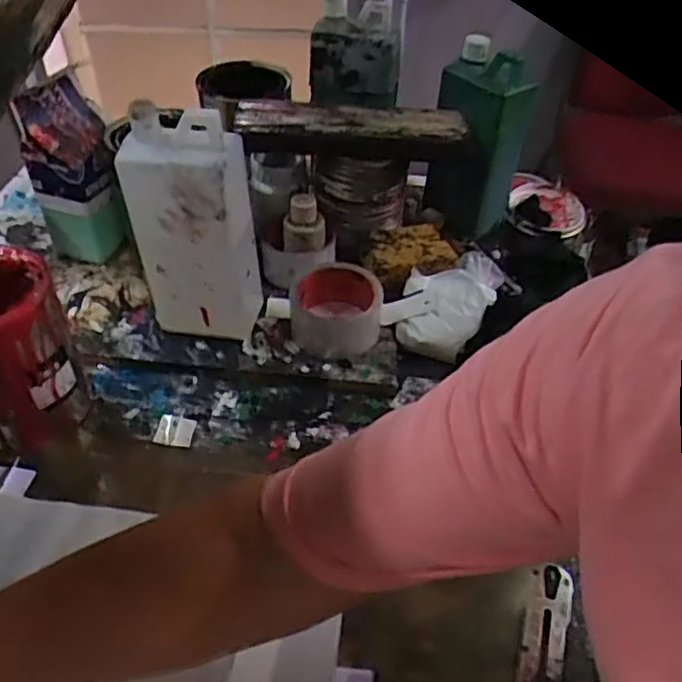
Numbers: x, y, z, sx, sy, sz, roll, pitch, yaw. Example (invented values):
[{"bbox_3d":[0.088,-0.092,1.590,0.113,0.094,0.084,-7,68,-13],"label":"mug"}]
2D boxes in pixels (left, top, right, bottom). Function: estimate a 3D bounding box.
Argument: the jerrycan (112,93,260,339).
[{"bbox_3d":[-0.133,-0.098,0.616,0.105,0.223,0.058,7,44,6],"label":"jerrycan"}]

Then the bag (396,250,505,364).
[{"bbox_3d":[0.110,-0.040,0.676,0.089,0.055,0.103,13,45,12],"label":"bag"}]

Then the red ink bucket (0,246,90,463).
[{"bbox_3d":[-0.283,0.010,0.562,0.108,0.135,0.089,-25,49,-27],"label":"red ink bucket"}]

